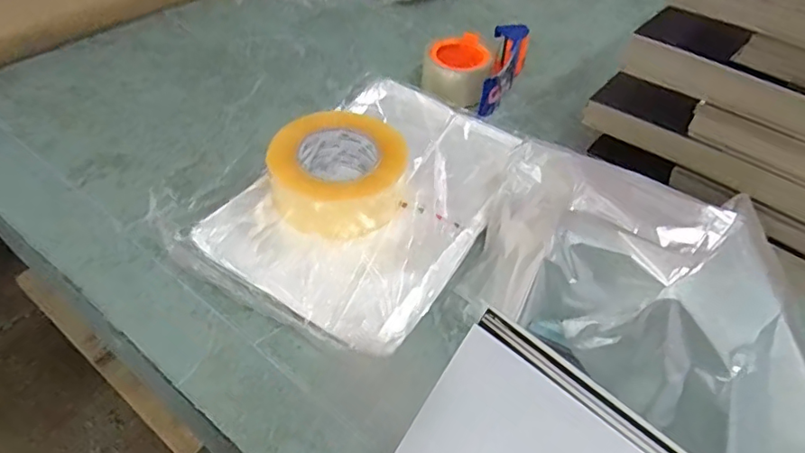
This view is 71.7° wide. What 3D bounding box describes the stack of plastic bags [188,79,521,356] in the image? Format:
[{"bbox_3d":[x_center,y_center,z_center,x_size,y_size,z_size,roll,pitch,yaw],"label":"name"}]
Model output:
[{"bbox_3d":[-0.022,-0.039,0.563,0.215,0.021,0.317,27,51,16],"label":"stack of plastic bags"}]

